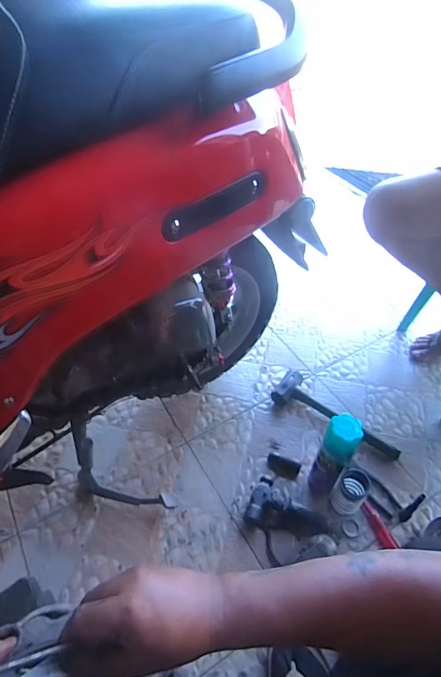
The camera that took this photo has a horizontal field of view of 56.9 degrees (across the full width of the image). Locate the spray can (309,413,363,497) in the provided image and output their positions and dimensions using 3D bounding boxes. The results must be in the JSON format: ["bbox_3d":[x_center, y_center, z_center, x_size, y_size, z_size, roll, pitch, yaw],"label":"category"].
[{"bbox_3d":[0.230,0.253,0.838,0.067,0.240,0.064,0,49,0],"label":"spray can"}]

